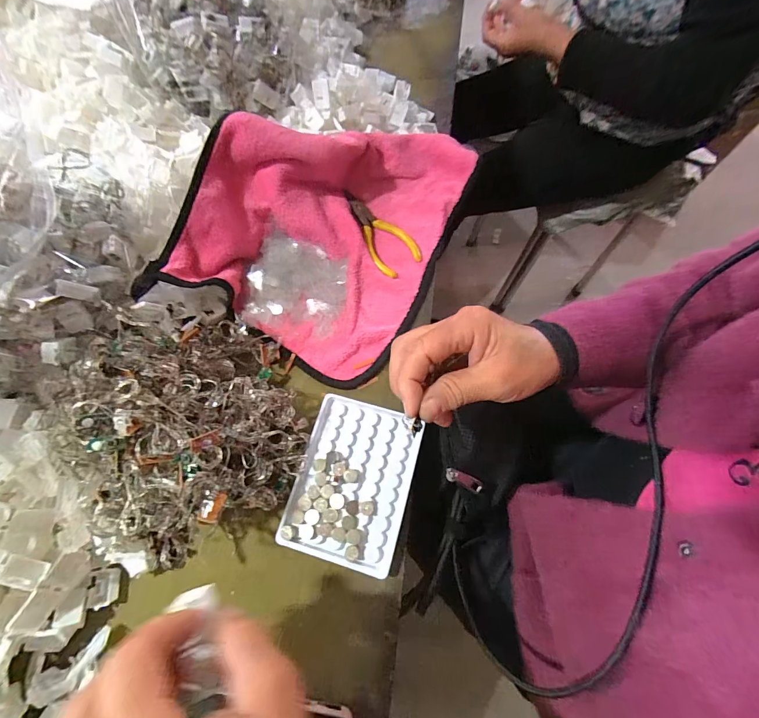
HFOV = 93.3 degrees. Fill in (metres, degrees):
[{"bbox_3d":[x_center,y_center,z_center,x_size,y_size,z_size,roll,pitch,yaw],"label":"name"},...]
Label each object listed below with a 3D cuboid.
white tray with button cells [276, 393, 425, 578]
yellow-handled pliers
[{"bbox_3d":[-0.022,0.103,0.309,0.094,0.014,0.128,14,70,7],"label":"white tray with button cells"},{"bbox_3d":[-0.005,-0.143,0.400,0.051,0.012,0.117,-37,72,-12],"label":"yellow-handled pliers"}]

